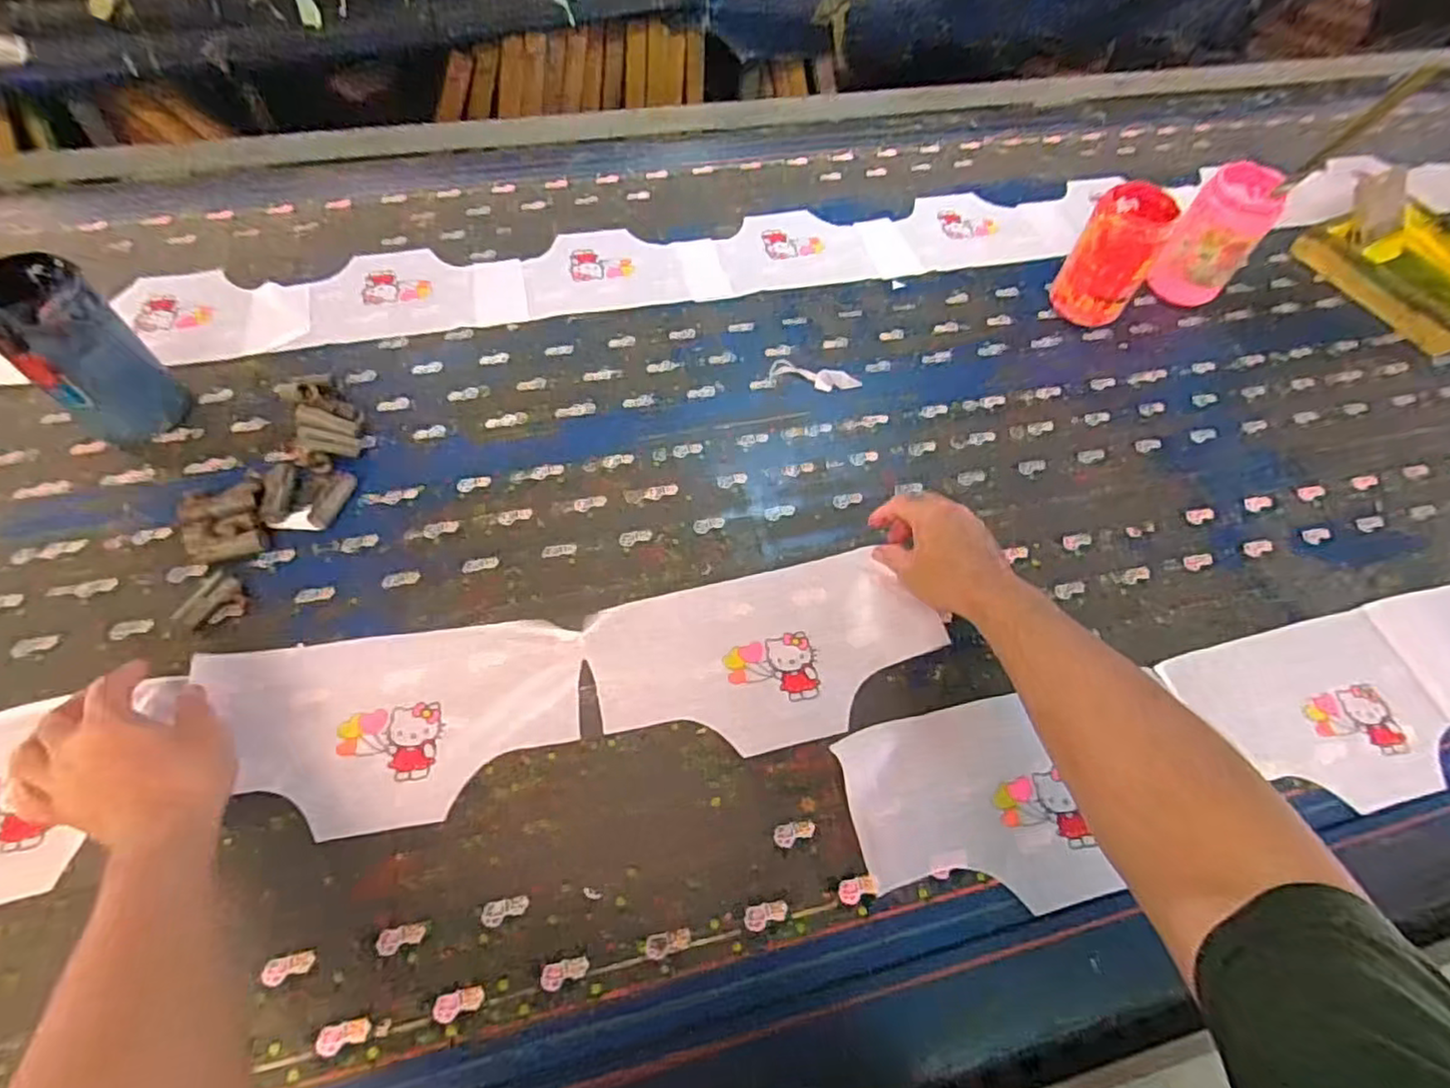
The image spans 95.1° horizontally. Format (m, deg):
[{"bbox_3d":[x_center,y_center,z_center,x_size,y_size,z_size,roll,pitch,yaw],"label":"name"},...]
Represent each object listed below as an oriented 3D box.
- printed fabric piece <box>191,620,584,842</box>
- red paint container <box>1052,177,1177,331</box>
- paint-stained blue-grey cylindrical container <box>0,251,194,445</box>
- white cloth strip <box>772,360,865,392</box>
[{"bbox_3d":[-0.277,0.150,0.560,0.300,0.017,0.164,-7,58,-7],"label":"printed fabric piece"},{"bbox_3d":[0.484,-0.358,0.837,0.095,0.143,0.097,33,62,17],"label":"red paint container"},{"bbox_3d":[-0.618,-0.180,0.645,0.081,0.177,0.093,38,64,19],"label":"paint-stained blue-grey cylindrical container"},{"bbox_3d":[0.108,-0.200,0.794,0.107,0.010,0.034,15,58,7],"label":"white cloth strip"}]

